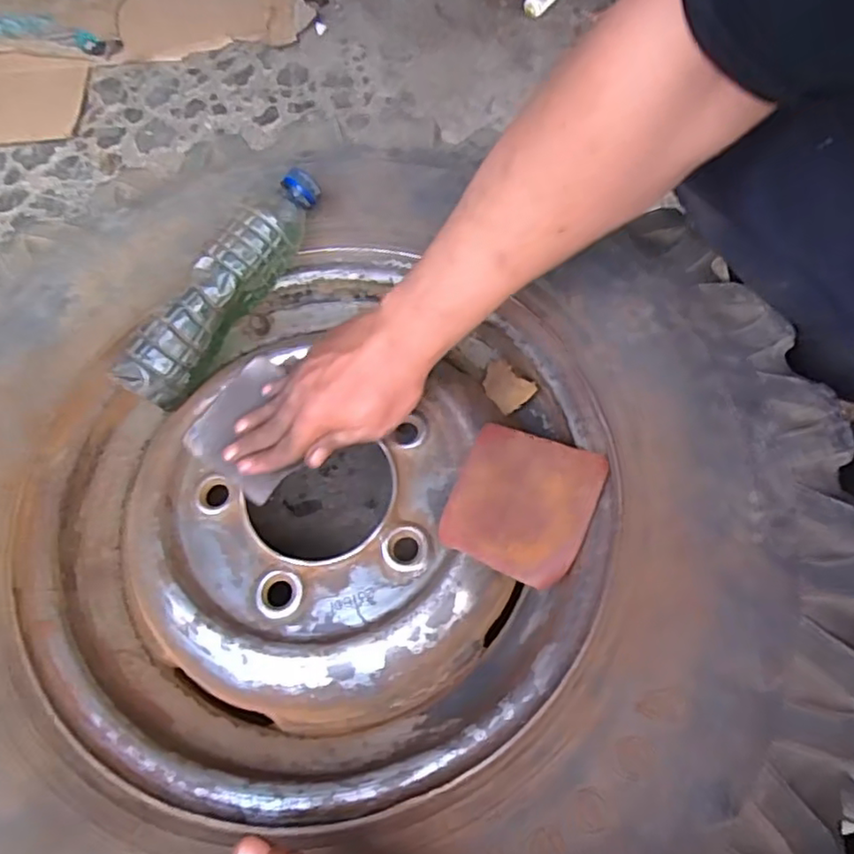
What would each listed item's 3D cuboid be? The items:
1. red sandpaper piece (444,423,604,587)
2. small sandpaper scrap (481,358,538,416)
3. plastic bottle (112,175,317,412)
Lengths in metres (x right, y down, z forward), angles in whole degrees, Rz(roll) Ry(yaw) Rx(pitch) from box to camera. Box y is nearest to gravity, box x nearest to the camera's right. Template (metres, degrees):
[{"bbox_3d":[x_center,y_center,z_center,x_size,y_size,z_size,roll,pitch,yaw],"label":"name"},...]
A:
[{"bbox_3d":[0.070,0.054,0.466,0.097,0.013,0.106,20,68,15],"label":"red sandpaper piece"},{"bbox_3d":[0.067,-0.035,0.542,0.034,0.008,0.054,-51,51,5],"label":"small sandpaper scrap"},{"bbox_3d":[-0.168,-0.118,0.529,0.051,0.065,0.227,32,70,17],"label":"plastic bottle"}]

